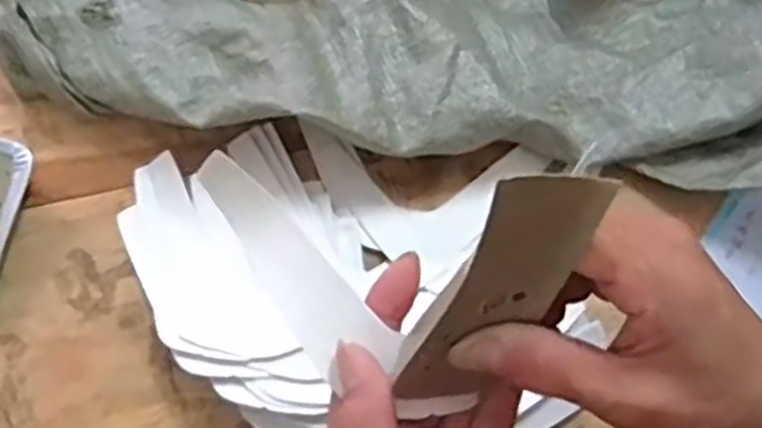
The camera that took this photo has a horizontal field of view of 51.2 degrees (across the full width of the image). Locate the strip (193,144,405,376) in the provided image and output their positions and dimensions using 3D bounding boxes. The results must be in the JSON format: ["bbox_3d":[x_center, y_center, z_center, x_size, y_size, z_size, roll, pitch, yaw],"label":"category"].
[{"bbox_3d":[-0.035,0.020,0.304,0.028,0.012,0.103,-37,76,-13],"label":"strip"}]

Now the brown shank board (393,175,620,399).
[{"bbox_3d":[0.037,0.029,0.263,0.040,0.106,0.006,3,44,-20],"label":"brown shank board"}]

